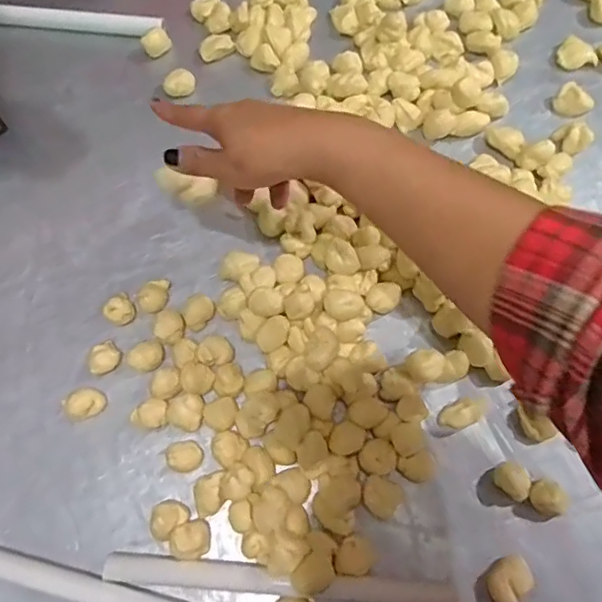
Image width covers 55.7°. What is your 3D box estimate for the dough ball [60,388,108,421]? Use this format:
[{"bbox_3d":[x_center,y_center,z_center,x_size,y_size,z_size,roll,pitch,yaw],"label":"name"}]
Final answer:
[{"bbox_3d":[-0.188,0.090,0.497,0.034,0.016,0.026,-28,70,-8],"label":"dough ball"}]

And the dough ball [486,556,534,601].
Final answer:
[{"bbox_3d":[0.161,0.216,0.440,0.029,0.015,0.037,42,76,16],"label":"dough ball"}]

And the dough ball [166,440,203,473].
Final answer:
[{"bbox_3d":[-0.096,0.129,0.475,0.025,0.022,0.027,-1,69,2],"label":"dough ball"}]

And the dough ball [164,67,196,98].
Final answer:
[{"bbox_3d":[-0.130,-0.234,0.611,0.033,0.015,0.030,-1,69,2],"label":"dough ball"}]

